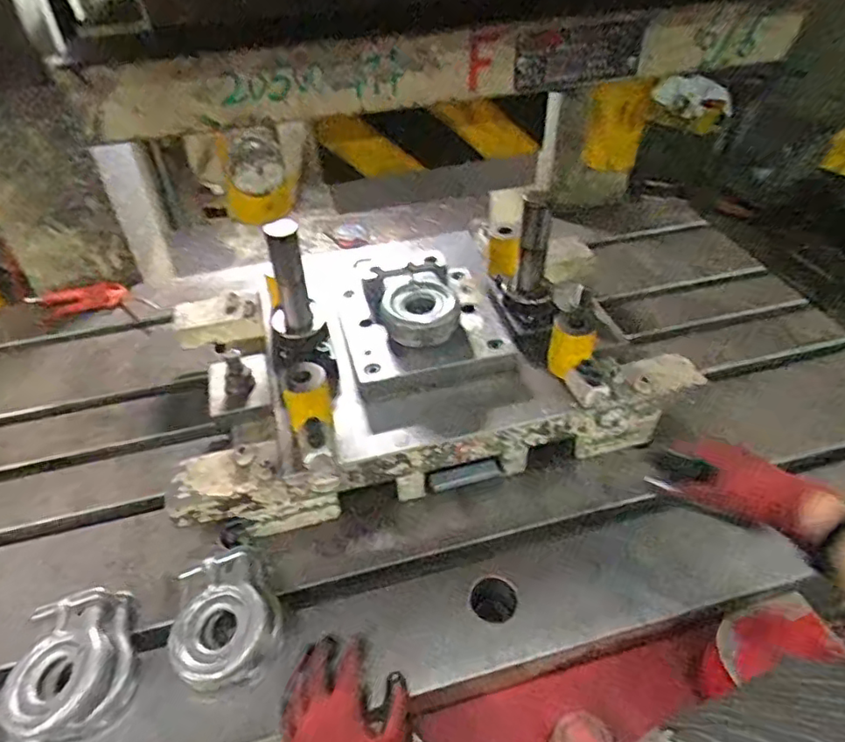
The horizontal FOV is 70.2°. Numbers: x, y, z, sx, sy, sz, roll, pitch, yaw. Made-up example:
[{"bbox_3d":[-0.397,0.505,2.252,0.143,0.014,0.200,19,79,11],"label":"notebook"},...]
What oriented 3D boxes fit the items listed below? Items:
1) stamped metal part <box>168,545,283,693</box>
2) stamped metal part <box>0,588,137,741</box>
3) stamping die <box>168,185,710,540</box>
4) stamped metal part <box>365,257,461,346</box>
[{"bbox_3d":[-0.204,0.258,0.621,0.106,0.062,0.115,-1,41,1],"label":"stamped metal part"},{"bbox_3d":[-0.342,0.289,0.589,0.109,0.055,0.124,-13,42,-12],"label":"stamped metal part"},{"bbox_3d":[0.006,-0.039,0.788,0.644,0.221,0.373,-12,42,-11],"label":"stamping die"},{"bbox_3d":[-0.008,-0.090,0.796,0.110,0.041,0.131,-10,42,-9],"label":"stamped metal part"}]

